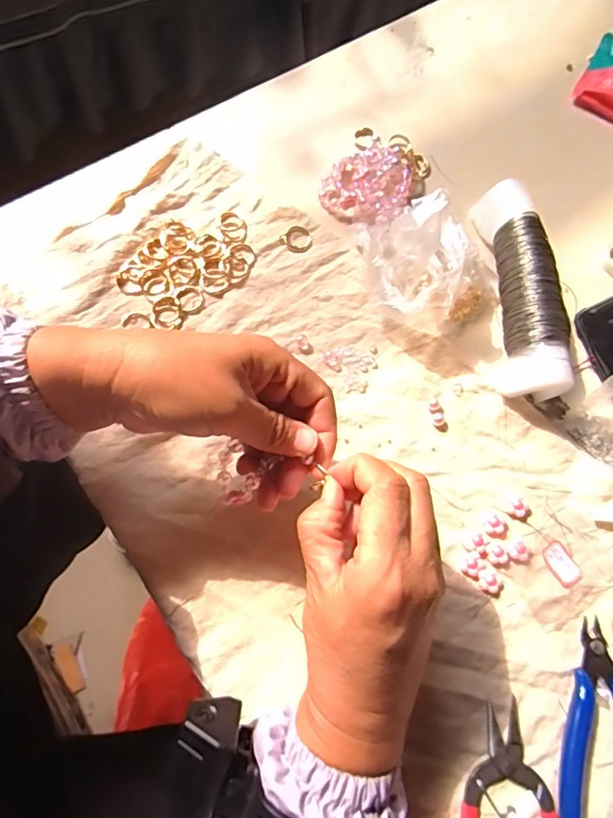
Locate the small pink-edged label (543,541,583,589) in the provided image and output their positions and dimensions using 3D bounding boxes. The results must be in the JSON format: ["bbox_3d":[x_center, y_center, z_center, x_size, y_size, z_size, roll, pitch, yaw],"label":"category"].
[{"bbox_3d":[0.172,0.104,0.327,0.017,0.004,0.028,-27,74,-11],"label":"small pink-edged label"}]

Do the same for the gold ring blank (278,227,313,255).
[{"bbox_3d":[-0.007,-0.139,0.399,0.024,0.004,0.024,1,71,-2],"label":"gold ring blank"}]

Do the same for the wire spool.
[{"bbox_3d":[0.165,-0.096,0.380,0.040,0.048,0.180,1,71,-2],"label":"wire spool"}]

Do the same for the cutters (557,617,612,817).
[{"bbox_3d":[0.188,0.196,0.293,0.078,0.014,0.116,5,71,-1],"label":"cutters"}]

